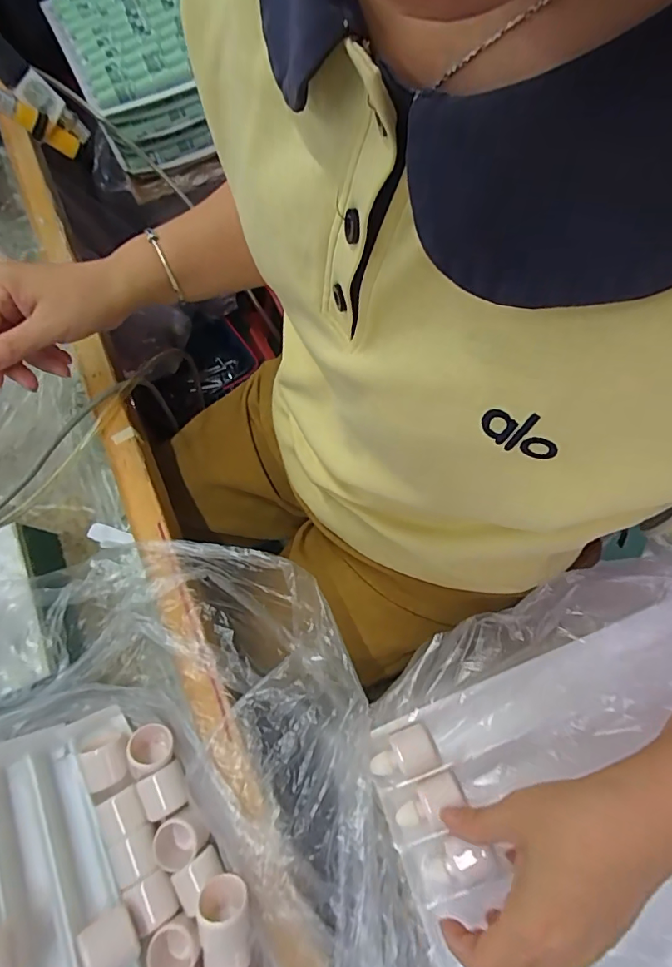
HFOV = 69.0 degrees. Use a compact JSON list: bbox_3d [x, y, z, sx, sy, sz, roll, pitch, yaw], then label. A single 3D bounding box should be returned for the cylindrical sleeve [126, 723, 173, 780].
[{"bbox_3d":[-0.131,0.188,0.346,0.032,0.029,0.032,2,57,-3],"label":"cylindrical sleeve"}]

